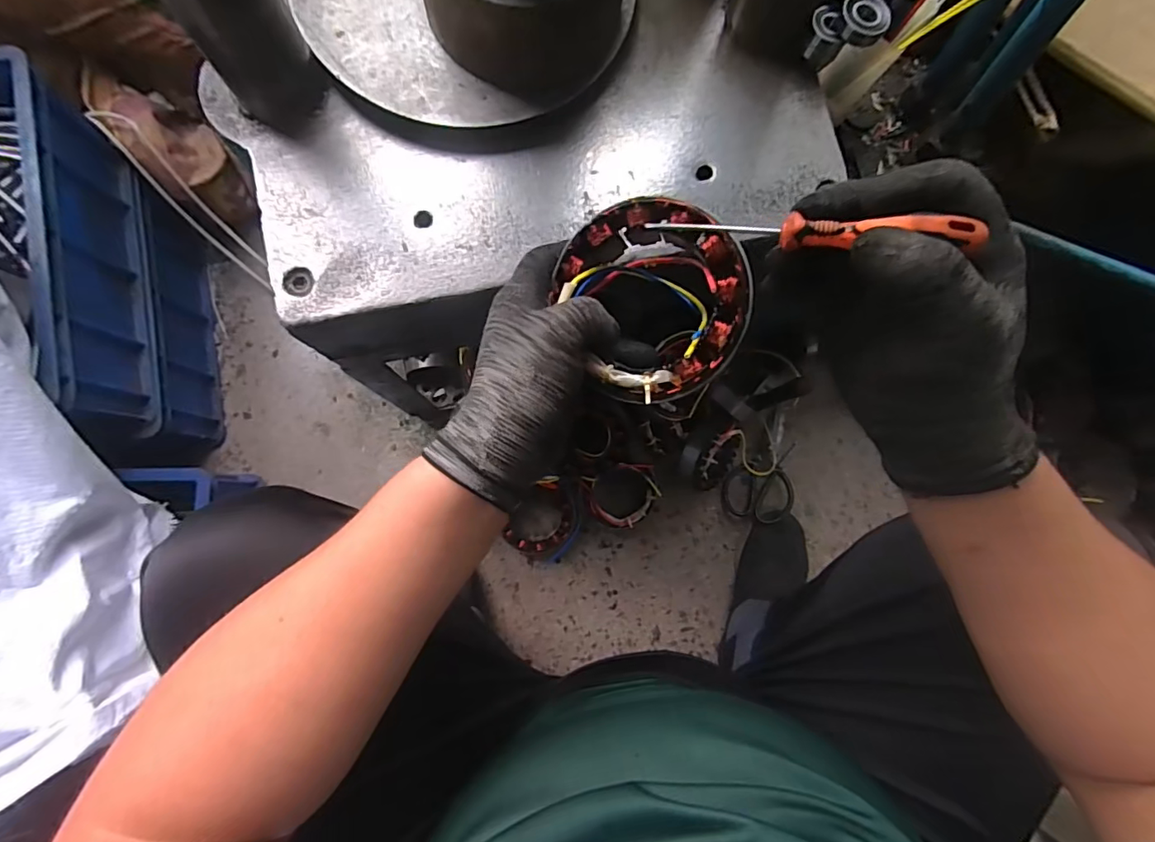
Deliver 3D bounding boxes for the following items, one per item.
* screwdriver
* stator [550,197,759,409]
[{"bbox_3d":[0.105,-0.090,0.247,0.142,0.011,0.011,9,81,21],"label":"screwdriver"},{"bbox_3d":[0.049,-0.072,0.315,0.101,0.059,0.113,-24,87,13],"label":"stator"}]

